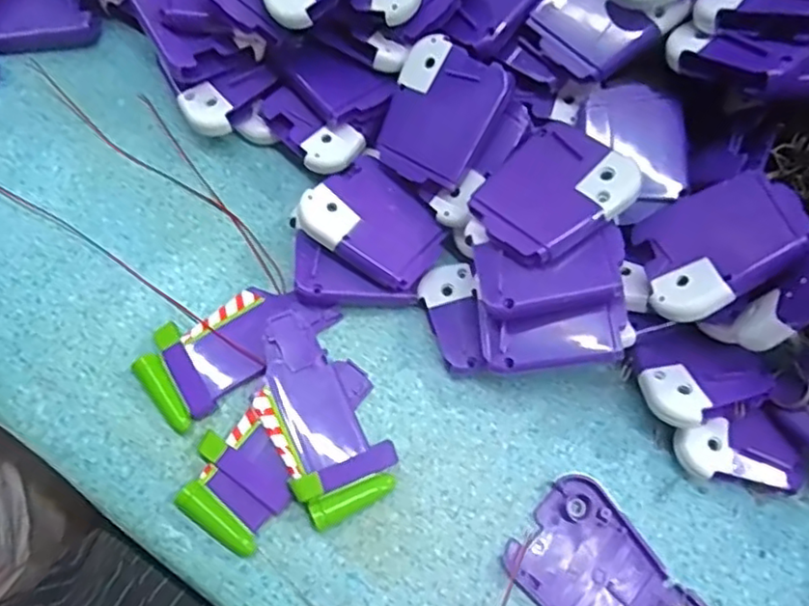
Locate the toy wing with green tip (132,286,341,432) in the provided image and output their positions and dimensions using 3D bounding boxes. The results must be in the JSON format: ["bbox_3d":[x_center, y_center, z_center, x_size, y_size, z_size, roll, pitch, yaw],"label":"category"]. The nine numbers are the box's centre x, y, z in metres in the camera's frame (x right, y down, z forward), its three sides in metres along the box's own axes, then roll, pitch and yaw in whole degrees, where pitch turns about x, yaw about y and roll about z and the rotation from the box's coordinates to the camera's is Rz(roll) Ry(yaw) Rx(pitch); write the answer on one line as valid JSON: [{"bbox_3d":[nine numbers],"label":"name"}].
[{"bbox_3d":[-0.077,0.016,0.288,0.084,0.010,0.041,-37,75,-15],"label":"toy wing with green tip"}]

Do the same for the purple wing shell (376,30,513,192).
[{"bbox_3d":[0.015,-0.085,0.290,0.051,0.006,0.060,37,102,19],"label":"purple wing shell"}]

